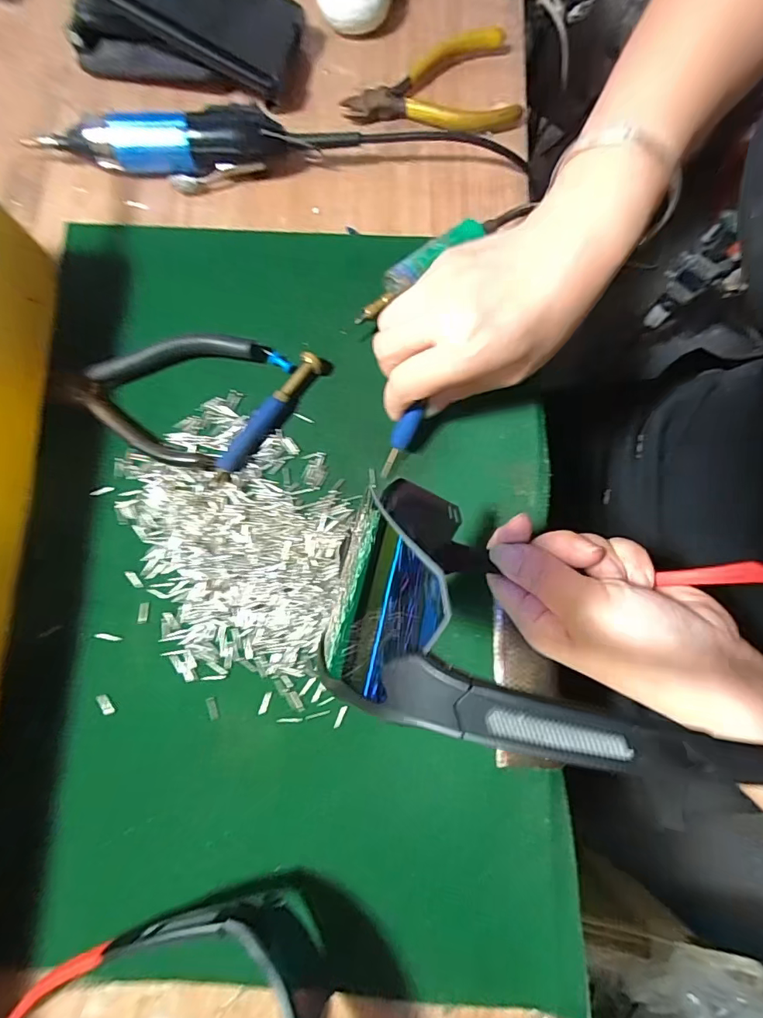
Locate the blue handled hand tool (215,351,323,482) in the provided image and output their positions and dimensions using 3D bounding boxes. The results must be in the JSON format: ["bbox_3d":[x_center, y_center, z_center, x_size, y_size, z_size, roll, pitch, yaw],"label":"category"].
[{"bbox_3d":[-0.068,-0.055,0.284,0.012,0.012,0.091,37,81,8],"label":"blue handled hand tool"}]

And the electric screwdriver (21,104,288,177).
[{"bbox_3d":[-0.148,-0.241,0.320,0.166,0.034,0.026,-3,78,0],"label":"electric screwdriver"}]

